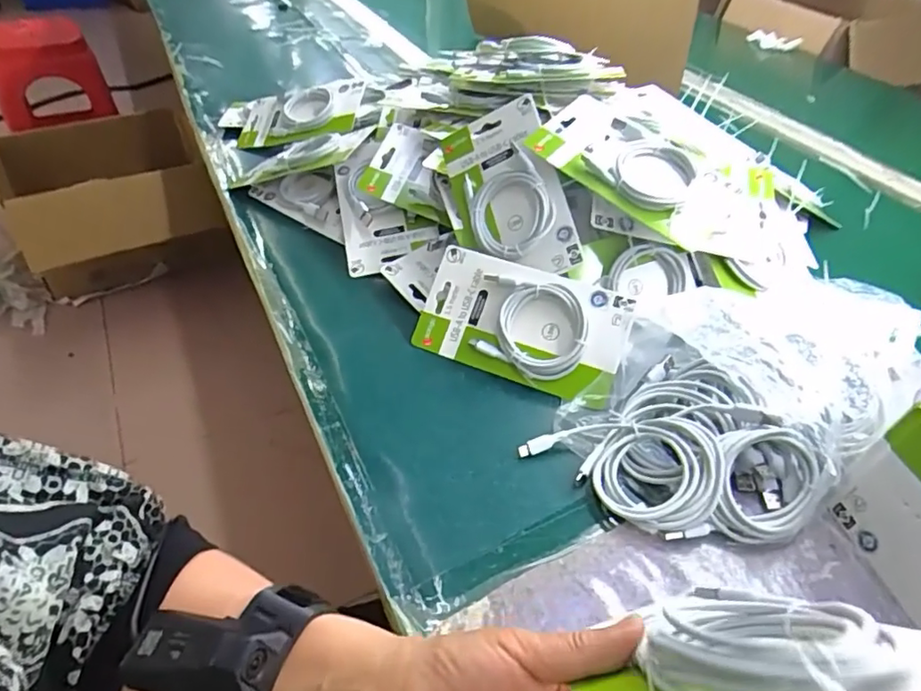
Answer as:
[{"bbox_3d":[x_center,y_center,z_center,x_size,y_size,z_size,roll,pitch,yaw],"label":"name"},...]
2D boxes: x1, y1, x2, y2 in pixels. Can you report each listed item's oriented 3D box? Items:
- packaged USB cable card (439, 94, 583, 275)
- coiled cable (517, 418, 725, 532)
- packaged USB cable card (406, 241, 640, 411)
[{"bbox_3d":[0.040,-0.140,0.543,0.108,0.021,0.172,-20,71,26],"label":"packaged USB cable card"},{"bbox_3d":[0.122,0.079,0.421,0.131,0.039,0.080,28,48,25],"label":"coiled cable"},{"bbox_3d":[0.052,-0.020,0.505,0.177,0.016,0.101,18,84,18],"label":"packaged USB cable card"}]

